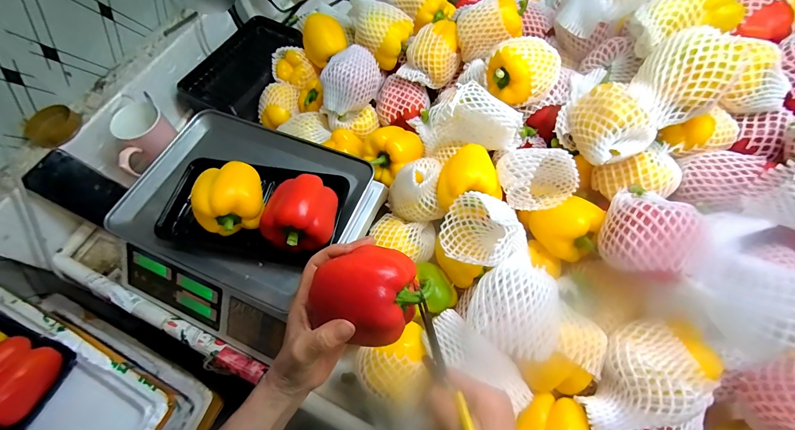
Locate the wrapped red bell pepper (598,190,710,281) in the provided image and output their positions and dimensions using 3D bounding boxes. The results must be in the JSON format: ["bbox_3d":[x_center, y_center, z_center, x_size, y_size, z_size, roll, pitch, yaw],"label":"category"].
[{"bbox_3d":[0.282,0.017,0.380,0.076,0.072,0.110,23,67,13],"label":"wrapped red bell pepper"}]

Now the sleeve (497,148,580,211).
[{"bbox_3d":[0.185,-0.045,0.460,0.092,0.094,0.081,-11,64,-3],"label":"sleeve"}]

